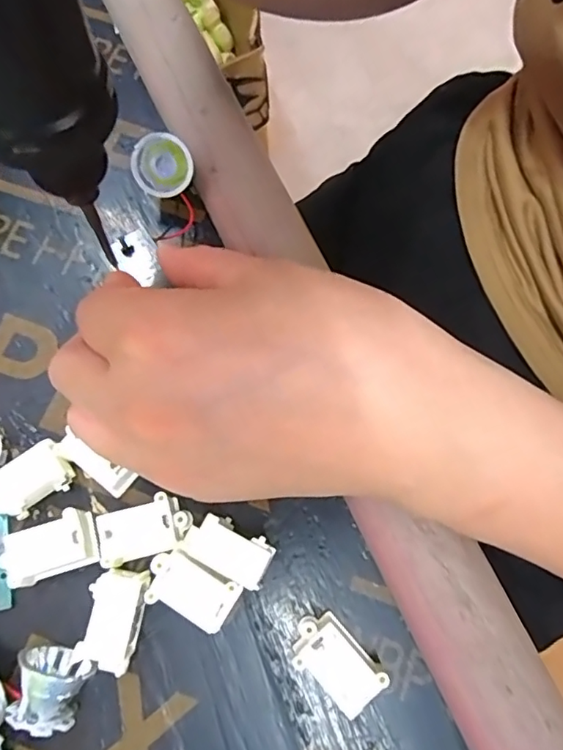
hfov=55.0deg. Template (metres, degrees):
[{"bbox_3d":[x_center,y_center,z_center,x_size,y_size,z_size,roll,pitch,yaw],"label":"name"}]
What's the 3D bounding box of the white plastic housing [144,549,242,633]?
[{"bbox_3d":[-0.028,0.069,0.175,0.028,0.015,0.016,27,76,9],"label":"white plastic housing"}]

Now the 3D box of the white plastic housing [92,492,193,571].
[{"bbox_3d":[-0.044,0.051,0.181,0.029,0.013,0.017,-18,74,-4],"label":"white plastic housing"}]

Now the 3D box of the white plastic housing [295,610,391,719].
[{"bbox_3d":[0.017,0.088,0.169,0.028,0.015,0.017,42,79,12],"label":"white plastic housing"}]

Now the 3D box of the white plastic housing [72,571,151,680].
[{"bbox_3d":[-0.051,0.076,0.171,0.017,0.017,0.028,12,74,4],"label":"white plastic housing"}]

